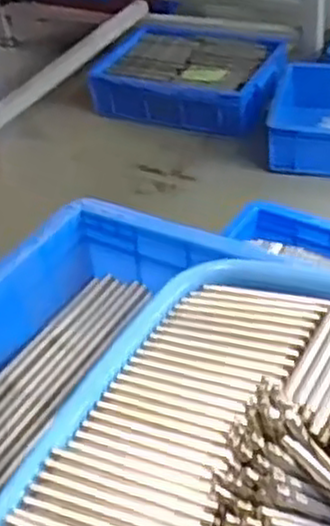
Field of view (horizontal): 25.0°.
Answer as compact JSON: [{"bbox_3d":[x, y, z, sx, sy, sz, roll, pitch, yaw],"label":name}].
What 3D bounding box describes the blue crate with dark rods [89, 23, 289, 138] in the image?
[{"bbox_3d":[0.068,-0.452,1.846,0.447,0.121,0.335,13,43,22],"label":"blue crate with dark rods"}]

